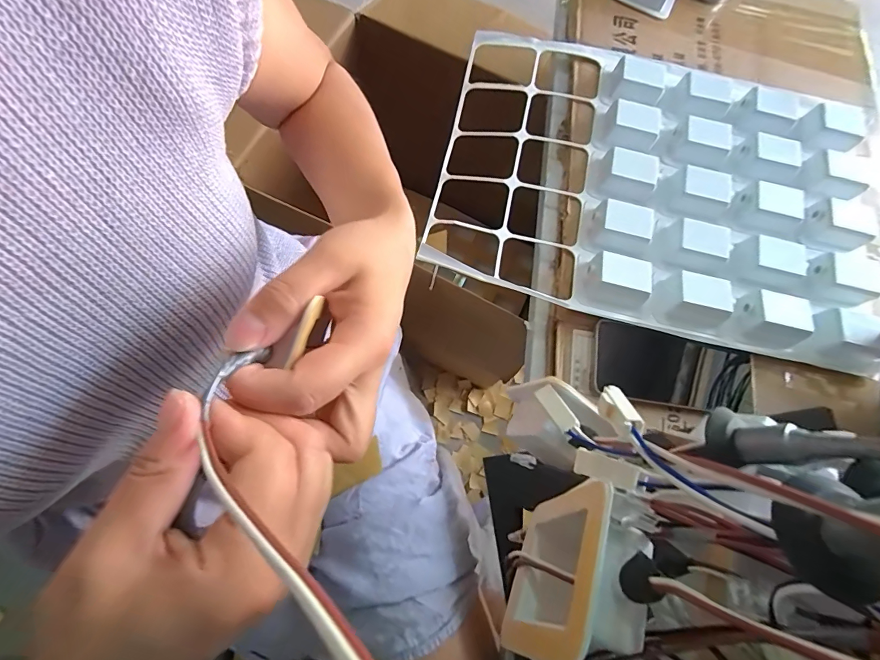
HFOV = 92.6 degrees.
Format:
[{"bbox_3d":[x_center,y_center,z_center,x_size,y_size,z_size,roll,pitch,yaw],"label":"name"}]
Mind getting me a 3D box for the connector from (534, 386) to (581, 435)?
[{"bbox_3d":[0.063,0.042,0.227,0.010,0.005,0.028,-28,56,-8],"label":"connector"}]

